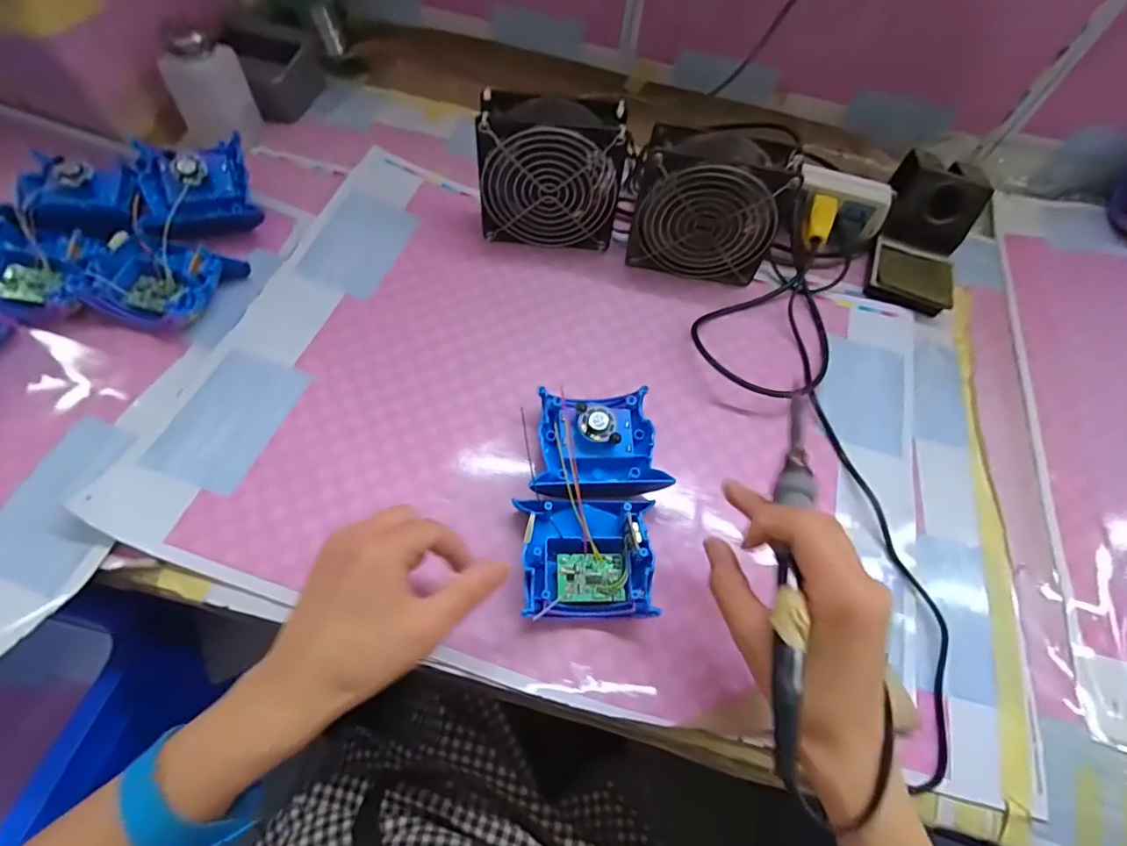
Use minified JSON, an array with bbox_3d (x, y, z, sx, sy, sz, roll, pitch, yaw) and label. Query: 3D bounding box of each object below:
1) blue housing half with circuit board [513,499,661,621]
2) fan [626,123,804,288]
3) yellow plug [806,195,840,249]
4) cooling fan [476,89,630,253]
[{"bbox_3d":[0.015,0.089,0.347,0.081,0.038,0.072,-1,62,-4],"label":"blue housing half with circuit board"},{"bbox_3d":[0.123,-0.186,0.460,0.121,0.115,0.050,10,62,1],"label":"fan"},{"bbox_3d":[0.244,-0.193,0.504,0.023,0.014,0.052,20,79,7],"label":"yellow plug"},{"bbox_3d":[-0.009,-0.217,0.464,0.122,0.120,0.048,4,62,-2],"label":"cooling fan"}]

